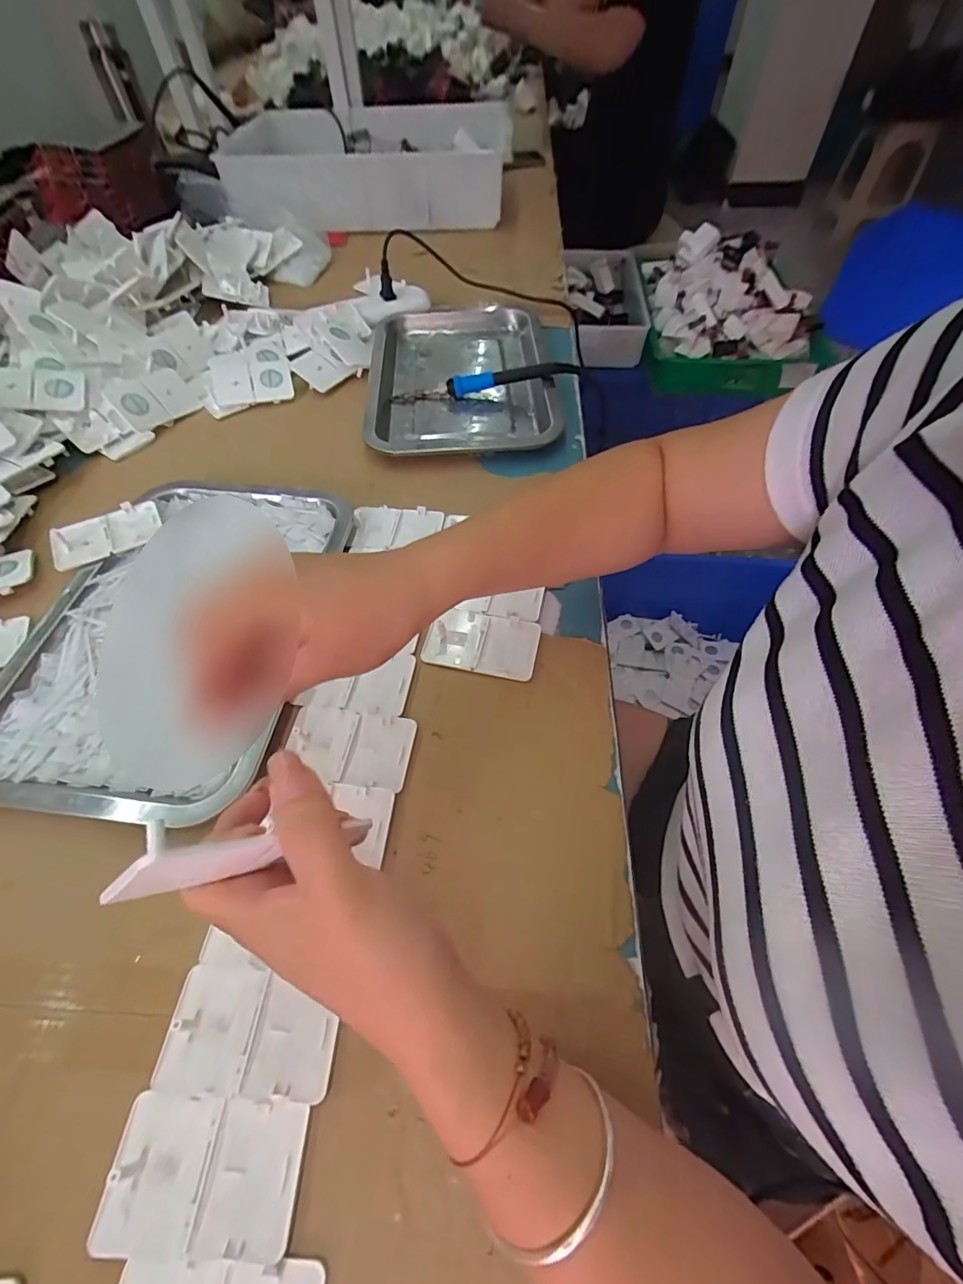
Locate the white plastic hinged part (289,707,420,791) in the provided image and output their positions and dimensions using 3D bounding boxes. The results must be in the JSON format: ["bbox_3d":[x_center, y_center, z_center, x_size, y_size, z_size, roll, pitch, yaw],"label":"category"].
[{"bbox_3d":[-0.091,0.072,0.341,0.085,0.005,0.051,7,57,6],"label":"white plastic hinged part"}]

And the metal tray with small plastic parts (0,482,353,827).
[{"bbox_3d":[-0.242,-0.017,0.390,0.213,0.019,0.298,3,57,4],"label":"metal tray with small plastic parts"}]

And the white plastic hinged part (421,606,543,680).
[{"bbox_3d":[0.001,0.000,0.385,0.085,0.004,0.052,11,58,8],"label":"white plastic hinged part"}]

